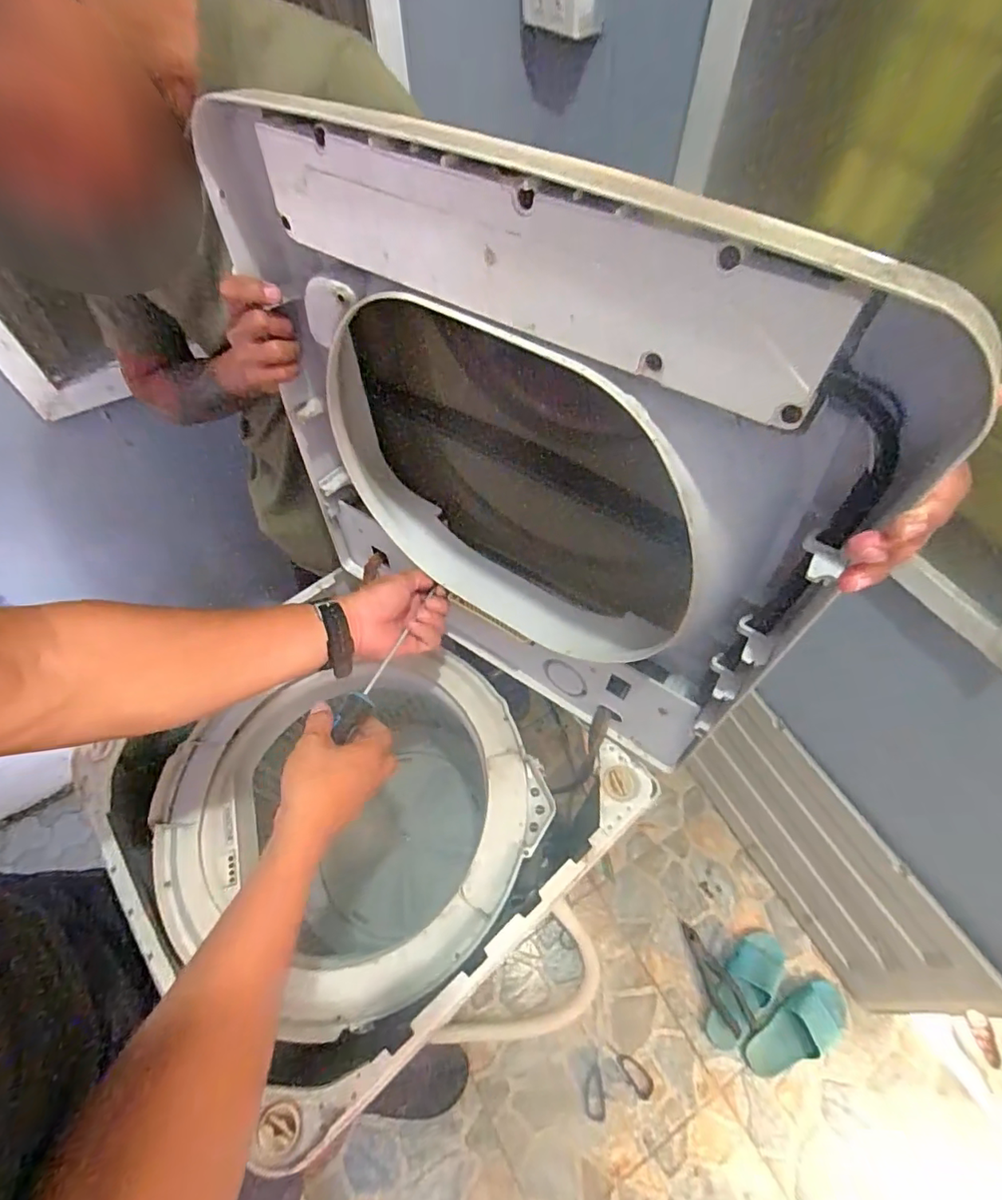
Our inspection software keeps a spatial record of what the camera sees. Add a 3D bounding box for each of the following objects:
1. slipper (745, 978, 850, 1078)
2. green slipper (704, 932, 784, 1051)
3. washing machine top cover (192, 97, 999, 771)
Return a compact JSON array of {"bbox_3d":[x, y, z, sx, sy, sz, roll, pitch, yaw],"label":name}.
[{"bbox_3d":[0.580,0.843,1.052,0.230,0.059,0.093,-27,59,-16],"label":"slipper"},{"bbox_3d":[0.495,0.783,1.084,0.092,0.046,0.236,36,63,23],"label":"green slipper"},{"bbox_3d":[0.002,-0.091,0.468,0.504,0.477,0.066,28,60,19],"label":"washing machine top cover"}]

